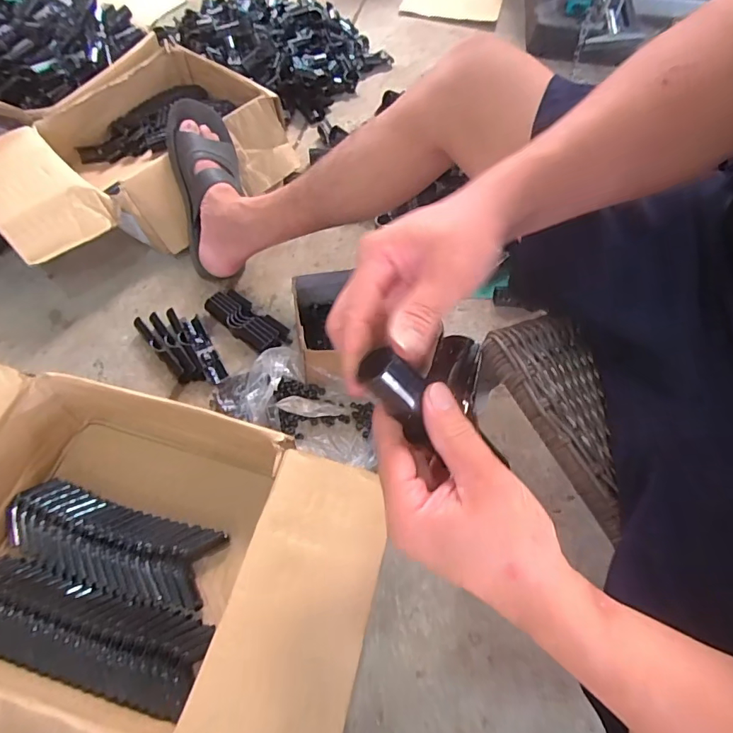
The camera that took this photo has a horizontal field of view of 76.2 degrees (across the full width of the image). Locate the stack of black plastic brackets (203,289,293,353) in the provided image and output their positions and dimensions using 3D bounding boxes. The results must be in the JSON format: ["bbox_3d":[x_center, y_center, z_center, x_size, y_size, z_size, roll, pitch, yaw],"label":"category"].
[{"bbox_3d":[-0.188,-0.071,0.729,0.140,0.034,0.053,38,66,18],"label":"stack of black plastic brackets"}]

